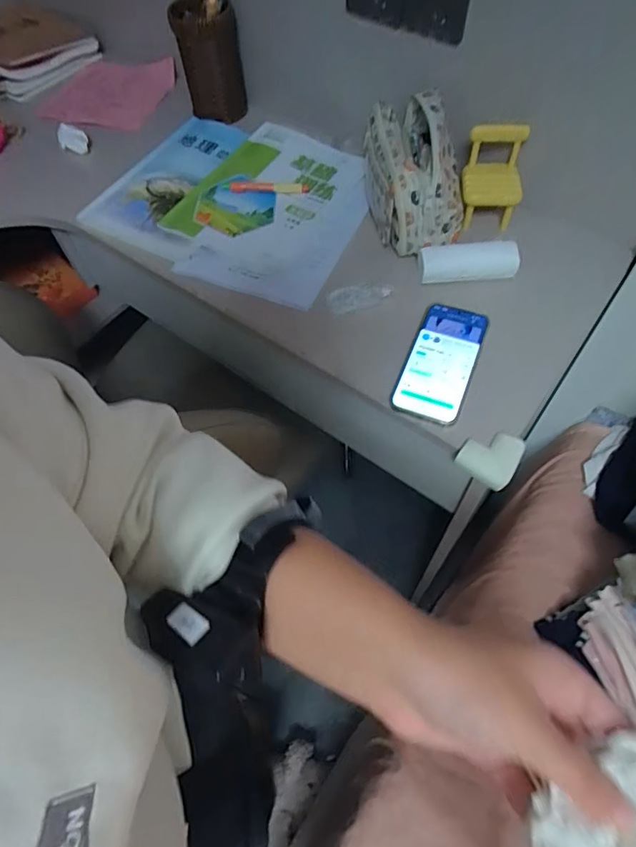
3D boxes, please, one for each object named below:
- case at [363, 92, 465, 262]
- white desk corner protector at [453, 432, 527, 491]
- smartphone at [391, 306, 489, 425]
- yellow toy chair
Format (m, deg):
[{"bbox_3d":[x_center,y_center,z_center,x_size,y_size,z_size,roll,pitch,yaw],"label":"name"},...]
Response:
[{"bbox_3d":[0.130,-0.339,0.680,0.118,0.117,0.219,-4,59,1],"label":"case"},{"bbox_3d":[0.184,0.035,0.542,0.060,0.023,0.055,27,64,18],"label":"white desk corner protector"},{"bbox_3d":[0.143,-0.073,0.589,0.074,0.012,0.156,20,62,14],"label":"smartphone"},{"bbox_3d":[0.233,-0.329,0.677,0.078,0.111,0.077,5,60,6],"label":"yellow toy chair"}]

